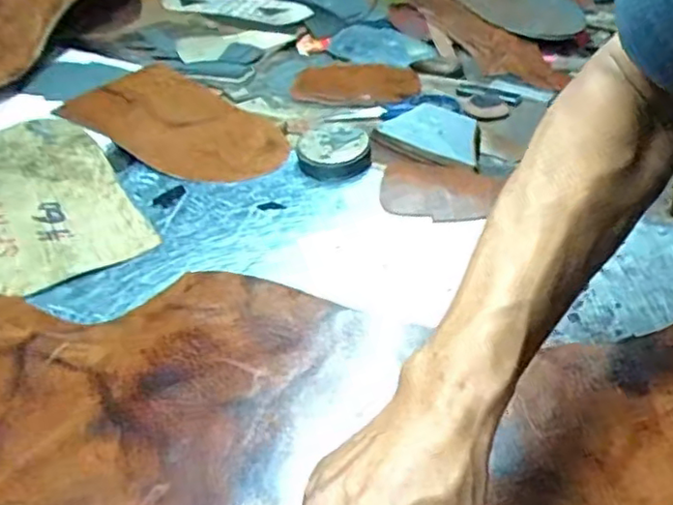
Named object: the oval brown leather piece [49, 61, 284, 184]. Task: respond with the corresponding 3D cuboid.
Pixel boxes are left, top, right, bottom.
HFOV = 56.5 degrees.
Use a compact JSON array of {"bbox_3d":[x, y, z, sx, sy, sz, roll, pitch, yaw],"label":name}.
[{"bbox_3d":[-0.175,-0.158,0.740,0.270,0.028,0.164,23,46,27],"label":"oval brown leather piece"}]

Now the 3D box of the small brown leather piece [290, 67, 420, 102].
[{"bbox_3d":[0.027,-0.234,0.859,0.166,0.011,0.112,4,39,1],"label":"small brown leather piece"}]

